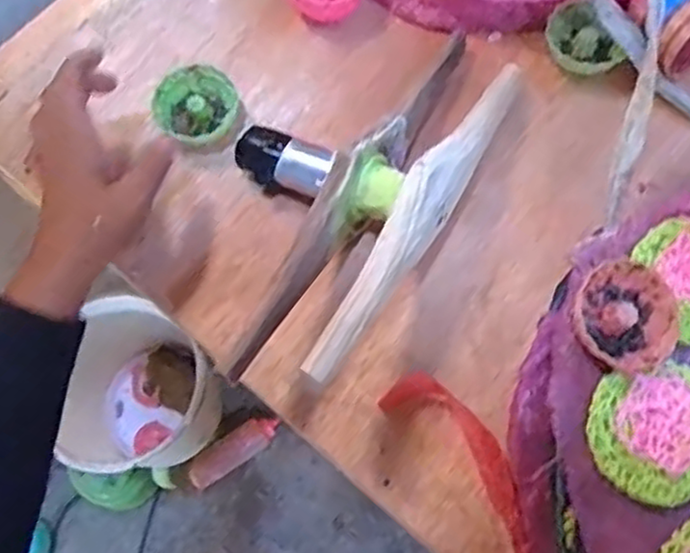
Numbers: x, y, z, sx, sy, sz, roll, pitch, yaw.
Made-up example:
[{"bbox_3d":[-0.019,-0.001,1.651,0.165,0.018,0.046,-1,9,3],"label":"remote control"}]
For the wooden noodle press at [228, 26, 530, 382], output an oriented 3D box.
[{"bbox_3d":[-0.003,-0.066,0.473,0.157,0.075,0.295,23,72,11],"label":"wooden noodle press"}]

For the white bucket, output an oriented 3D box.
[{"bbox_3d":[-0.299,0.188,1.053,0.204,0.291,0.208,-1,69,3],"label":"white bucket"}]

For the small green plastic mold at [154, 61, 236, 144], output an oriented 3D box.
[{"bbox_3d":[-0.110,-0.129,0.530,0.060,0.026,0.054,-43,73,-12],"label":"small green plastic mold"}]

